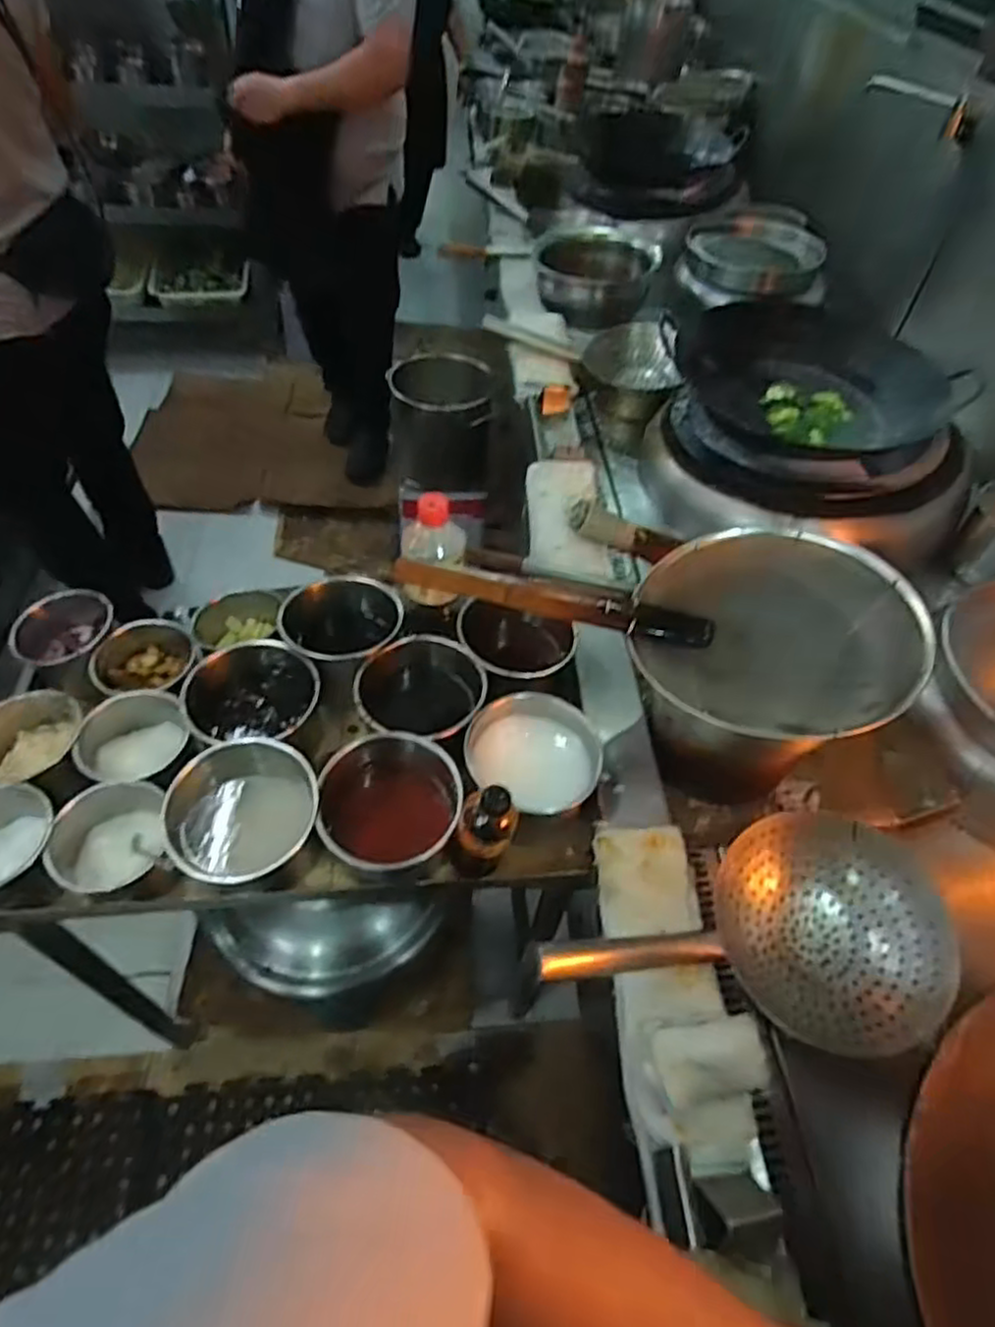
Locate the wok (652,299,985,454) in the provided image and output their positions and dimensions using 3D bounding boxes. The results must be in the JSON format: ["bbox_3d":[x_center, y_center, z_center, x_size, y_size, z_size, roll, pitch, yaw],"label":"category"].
[{"bbox_3d":[0.536,-0.508,1.222,0.366,0.112,0.420,-11,53,-14],"label":"wok"}]

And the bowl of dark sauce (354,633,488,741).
[{"bbox_3d":[-0.094,0.047,0.871,0.155,0.084,0.139,9,51,2],"label":"bowl of dark sauce"}]

